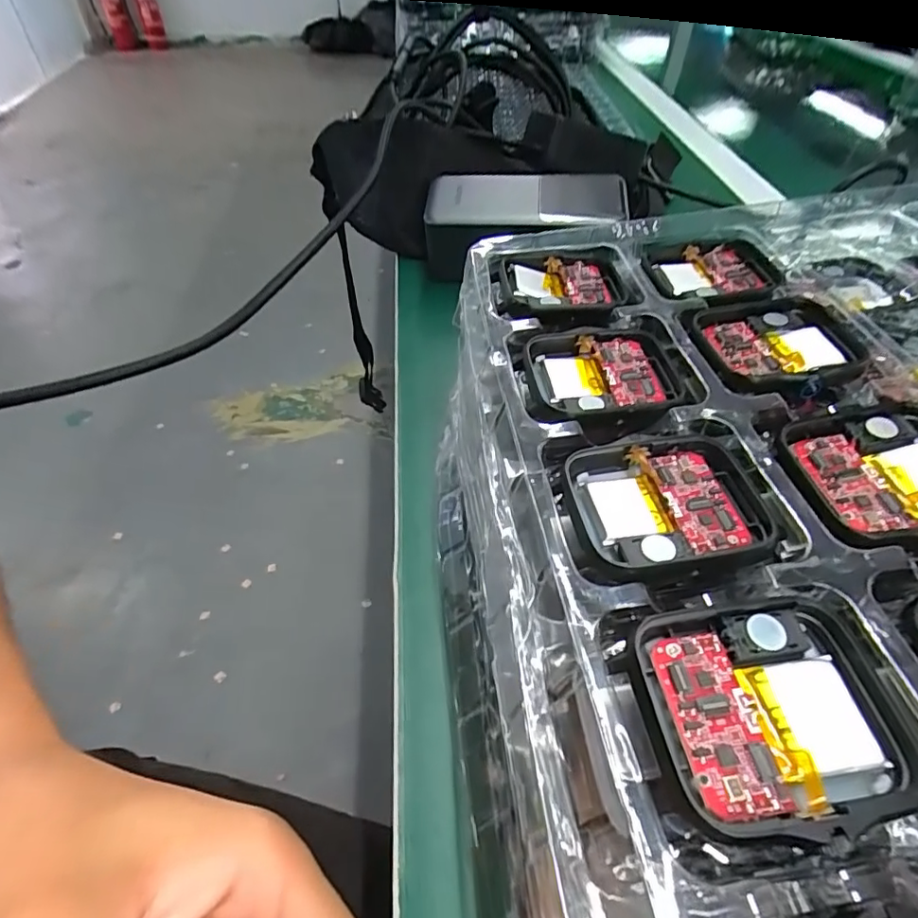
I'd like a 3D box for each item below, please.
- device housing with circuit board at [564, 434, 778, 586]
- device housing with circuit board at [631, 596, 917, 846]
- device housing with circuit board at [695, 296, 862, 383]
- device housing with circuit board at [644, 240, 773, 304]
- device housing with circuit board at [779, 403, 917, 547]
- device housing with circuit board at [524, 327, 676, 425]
[{"bbox_3d":[0.049,0.012,0.129,0.046,0.008,0.038,-7,48,-6],"label":"device housing with circuit board"},{"bbox_3d":[0.056,0.045,0.097,0.044,0.008,0.037,-6,48,-5],"label":"device housing with circuit board"},{"bbox_3d":[0.100,-0.037,0.167,0.044,0.007,0.041,-3,48,-4],"label":"device housing with circuit board"},{"bbox_3d":[0.092,-0.067,0.200,0.042,0.010,0.038,3,48,2],"label":"device housing with circuit board"},{"bbox_3d":[0.106,0.003,0.130,0.046,0.007,0.037,-7,48,-6],"label":"device housing with circuit board"},{"bbox_3d":[0.043,-0.023,0.163,0.043,0.010,0.038,-2,48,-1],"label":"device housing with circuit board"}]

